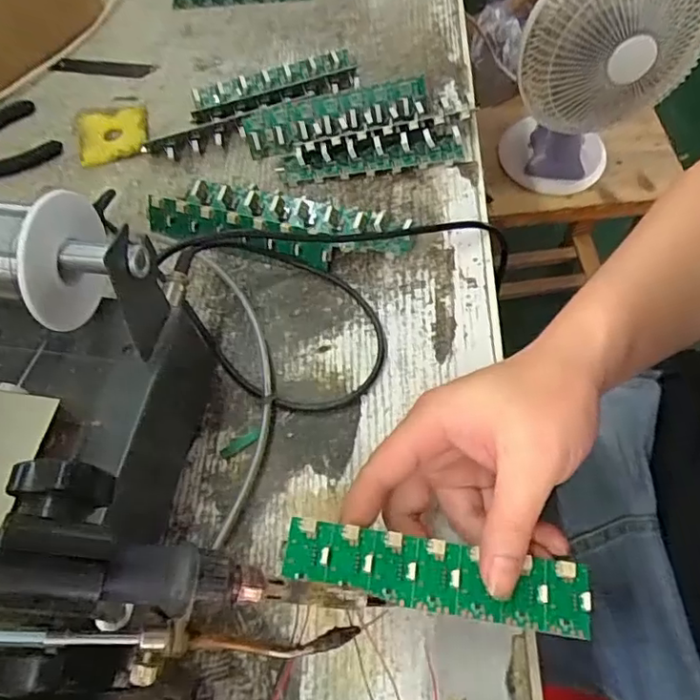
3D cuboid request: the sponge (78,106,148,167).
[{"bbox_3d":[-0.197,-0.179,0.476,0.056,0.009,0.061,-13,61,-3],"label":"sponge"}]

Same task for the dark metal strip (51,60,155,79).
[{"bbox_3d":[-0.226,-0.256,0.525,0.100,0.004,0.015,8,62,8],"label":"dark metal strip"}]

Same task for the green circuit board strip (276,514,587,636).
[{"bbox_3d":[0.039,0.101,0.259,0.137,0.006,0.031,11,63,2],"label":"green circuit board strip"}]

